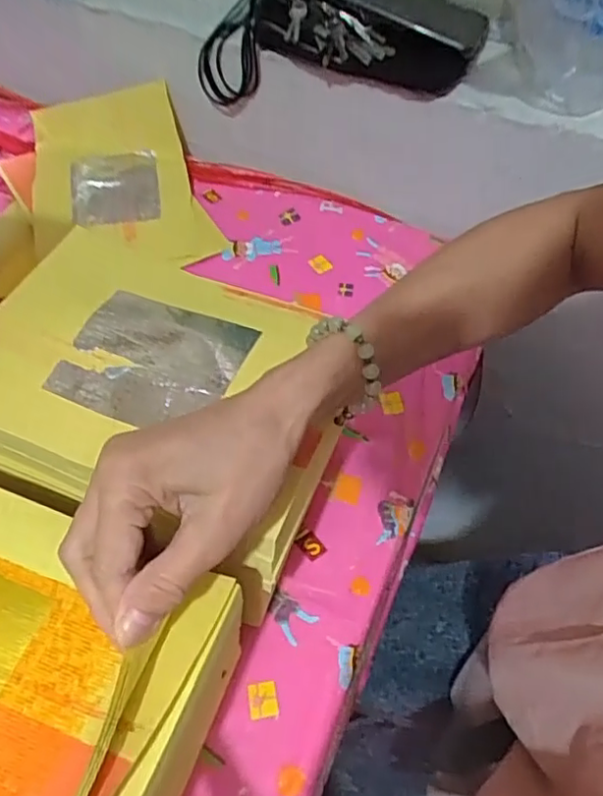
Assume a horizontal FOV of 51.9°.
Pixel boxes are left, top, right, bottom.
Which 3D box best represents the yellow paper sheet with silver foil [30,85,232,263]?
[{"bbox_3d":[-0.190,-0.222,0.639,0.175,0.064,0.233,-12,57,-11],"label":"yellow paper sheet with silver foil"}]

